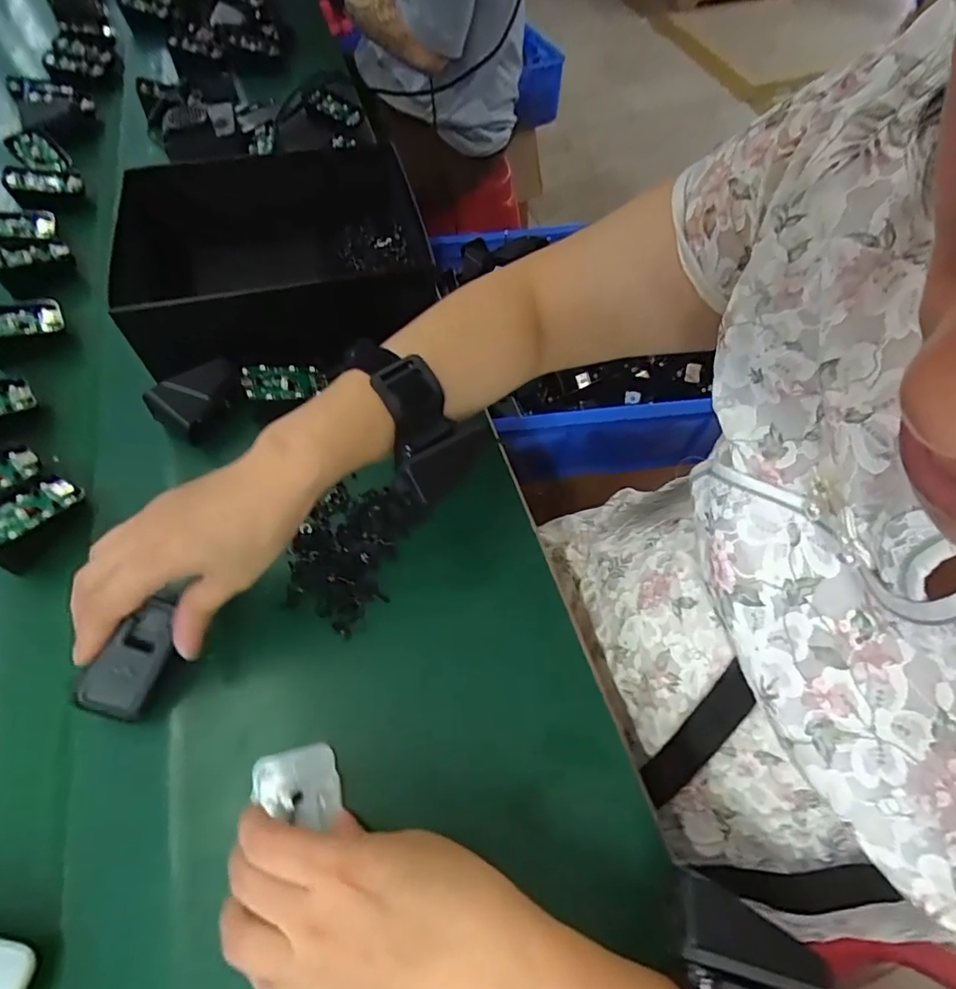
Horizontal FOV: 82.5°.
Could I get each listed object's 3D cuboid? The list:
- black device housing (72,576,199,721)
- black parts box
[{"bbox_3d":[-0.192,0.092,0.306,0.034,0.021,0.061,32,66,-20],"label":"black device housing"},{"bbox_3d":[-0.162,-0.199,0.472,0.236,0.094,0.194,-15,59,-8],"label":"black parts box"}]

